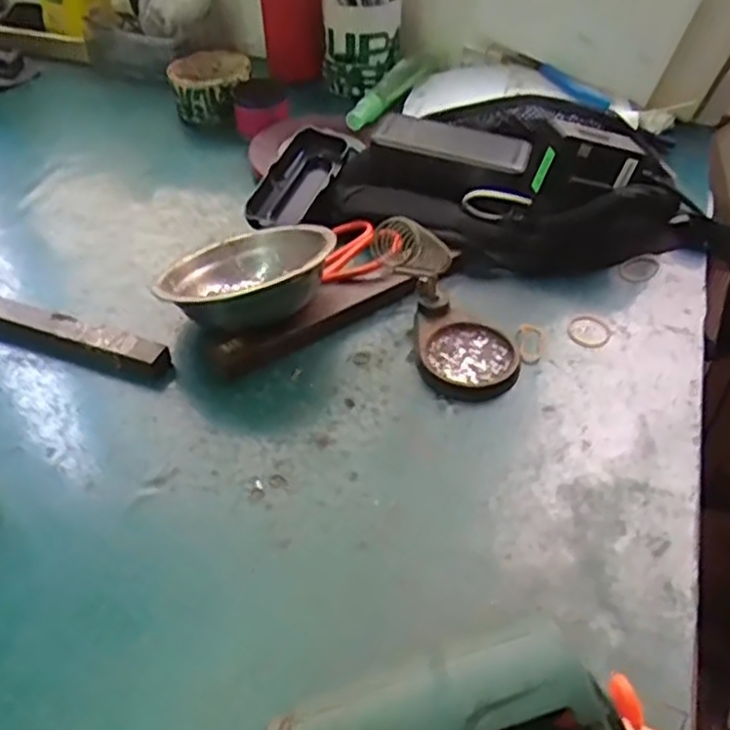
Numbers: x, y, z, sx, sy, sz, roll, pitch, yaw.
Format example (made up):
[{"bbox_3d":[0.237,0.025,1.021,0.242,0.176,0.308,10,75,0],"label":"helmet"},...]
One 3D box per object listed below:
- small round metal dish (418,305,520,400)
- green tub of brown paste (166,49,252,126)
[{"bbox_3d":[0.071,-0.008,0.501,0.065,0.014,0.074,0,44,1],"label":"small round metal dish"},{"bbox_3d":[-0.160,-0.290,0.763,0.083,0.045,0.093,-7,44,-6],"label":"green tub of brown paste"}]

